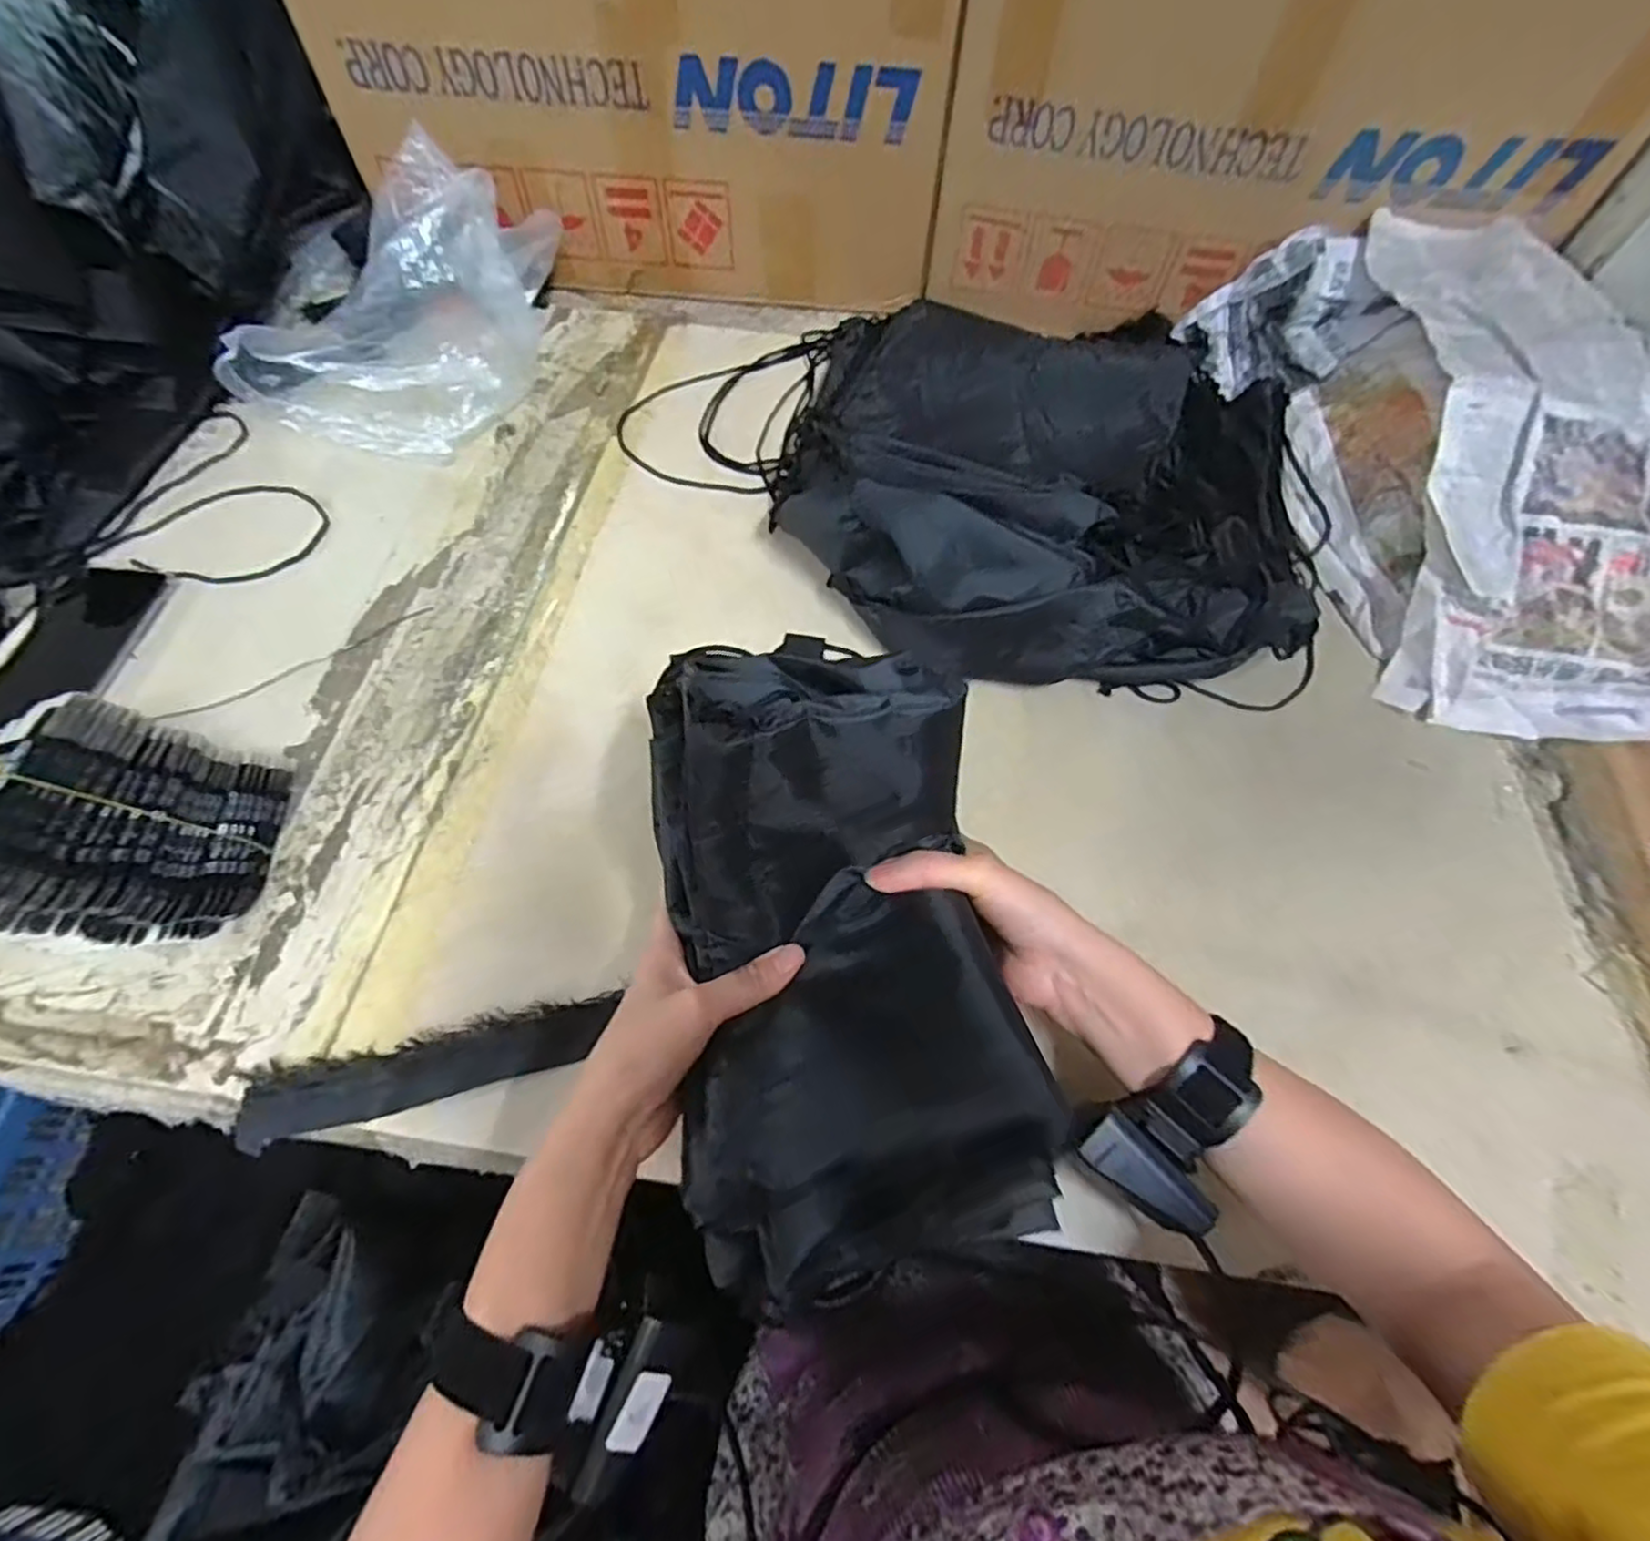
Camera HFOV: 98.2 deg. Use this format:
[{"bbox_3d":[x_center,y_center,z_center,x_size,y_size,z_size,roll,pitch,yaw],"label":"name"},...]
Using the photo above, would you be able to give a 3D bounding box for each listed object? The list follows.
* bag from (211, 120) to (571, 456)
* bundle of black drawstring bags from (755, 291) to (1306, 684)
[{"bbox_3d":[-0.400,-0.442,0.671,0.234,0.115,0.281,14,61,5],"label":"bag"},{"bbox_3d":[0.187,-0.268,0.609,0.456,0.105,0.411,12,61,4],"label":"bundle of black drawstring bags"}]

